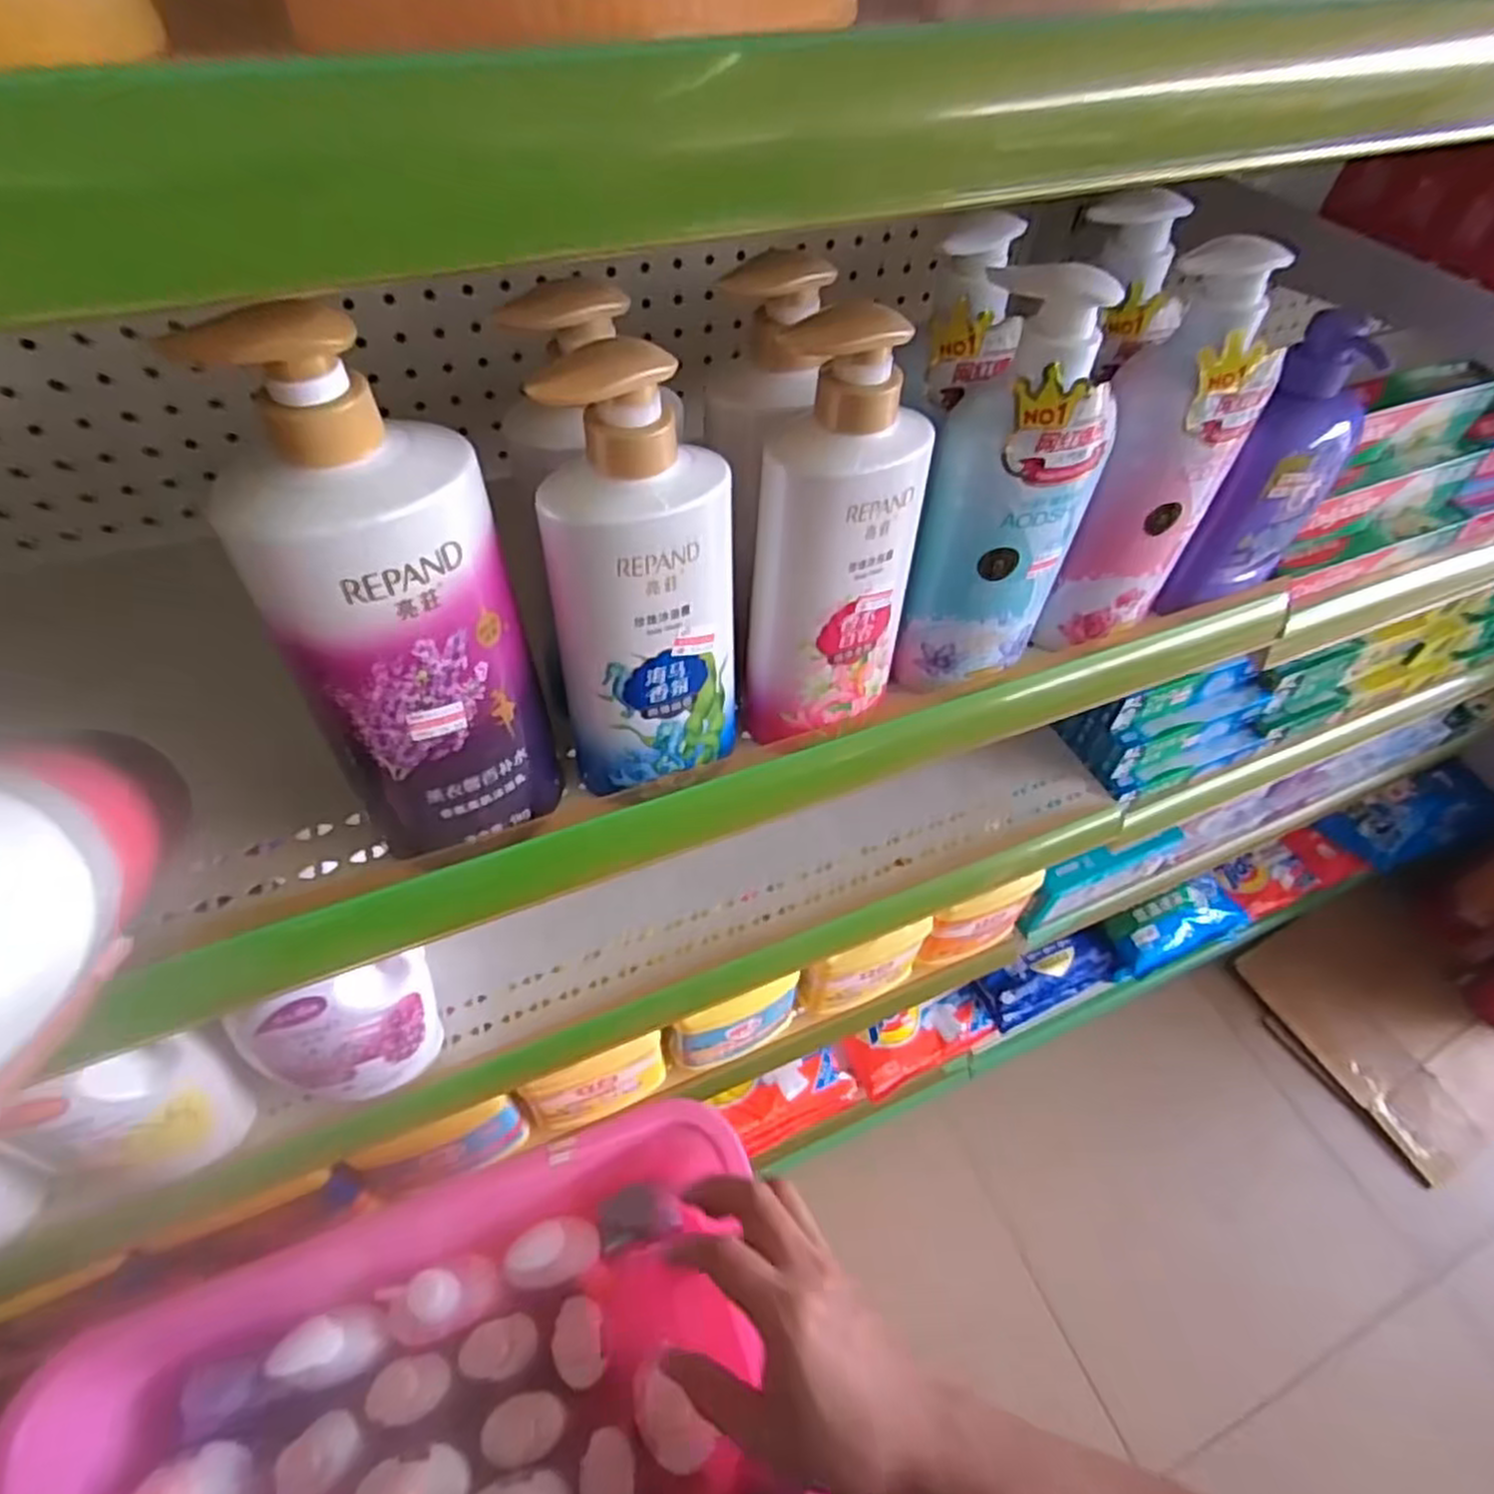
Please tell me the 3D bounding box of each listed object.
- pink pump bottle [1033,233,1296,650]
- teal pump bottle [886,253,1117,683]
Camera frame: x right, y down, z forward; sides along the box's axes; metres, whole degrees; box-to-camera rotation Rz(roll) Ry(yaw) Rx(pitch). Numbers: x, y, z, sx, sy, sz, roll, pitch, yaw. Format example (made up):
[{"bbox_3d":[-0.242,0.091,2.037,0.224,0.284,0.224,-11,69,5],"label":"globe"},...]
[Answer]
[{"bbox_3d":[0.225,-0.150,0.437,0.070,0.213,0.070,30,56,18],"label":"pink pump bottle"},{"bbox_3d":[0.137,-0.131,0.421,0.097,0.225,0.068,2,49,8],"label":"teal pump bottle"}]

